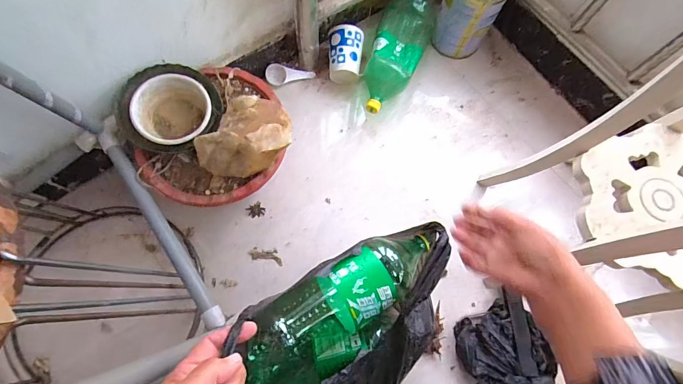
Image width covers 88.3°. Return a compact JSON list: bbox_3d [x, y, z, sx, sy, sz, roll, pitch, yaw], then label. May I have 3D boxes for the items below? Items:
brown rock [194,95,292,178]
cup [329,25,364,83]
[{"bbox_3d":[-0.163,-0.100,0.570,0.157,0.067,0.133,-22,75,-8],"label":"brown rock"},{"bbox_3d":[0.010,-0.315,0.815,0.077,0.082,0.121,0,73,-2],"label":"cup"}]

